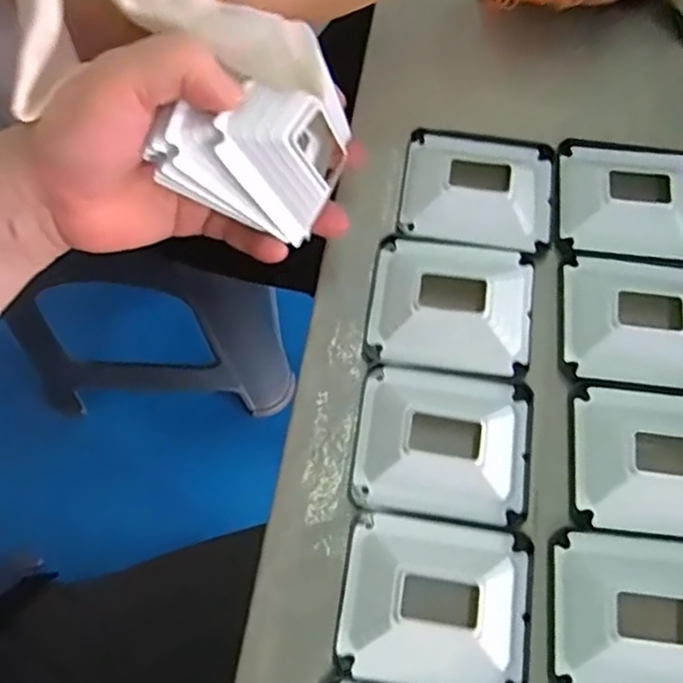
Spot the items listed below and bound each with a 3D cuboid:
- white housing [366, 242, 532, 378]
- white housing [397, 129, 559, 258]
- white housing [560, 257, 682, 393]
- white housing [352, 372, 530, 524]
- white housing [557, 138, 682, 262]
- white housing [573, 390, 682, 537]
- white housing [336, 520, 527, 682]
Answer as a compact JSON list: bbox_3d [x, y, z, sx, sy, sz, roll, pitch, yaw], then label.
[{"bbox_3d":[0.054,-0.019,0.321,0.076,0.015,0.066,6,62,4],"label":"white housing"},{"bbox_3d":[0.073,-0.083,0.345,0.078,0.015,0.069,8,62,5],"label":"white housing"},{"bbox_3d":[0.149,-0.011,0.320,0.080,0.012,0.068,3,62,2],"label":"white housing"},{"bbox_3d":[0.047,0.046,0.298,0.077,0.015,0.067,7,62,4],"label":"white housing"},{"bbox_3d":[0.155,-0.078,0.344,0.078,0.012,0.071,6,62,3],"label":"white housing"},{"bbox_3d":[0.145,0.053,0.296,0.076,0.013,0.063,5,62,3],"label":"white housing"},{"bbox_3d":[0.039,0.110,0.273,0.076,0.016,0.063,6,62,4],"label":"white housing"}]

